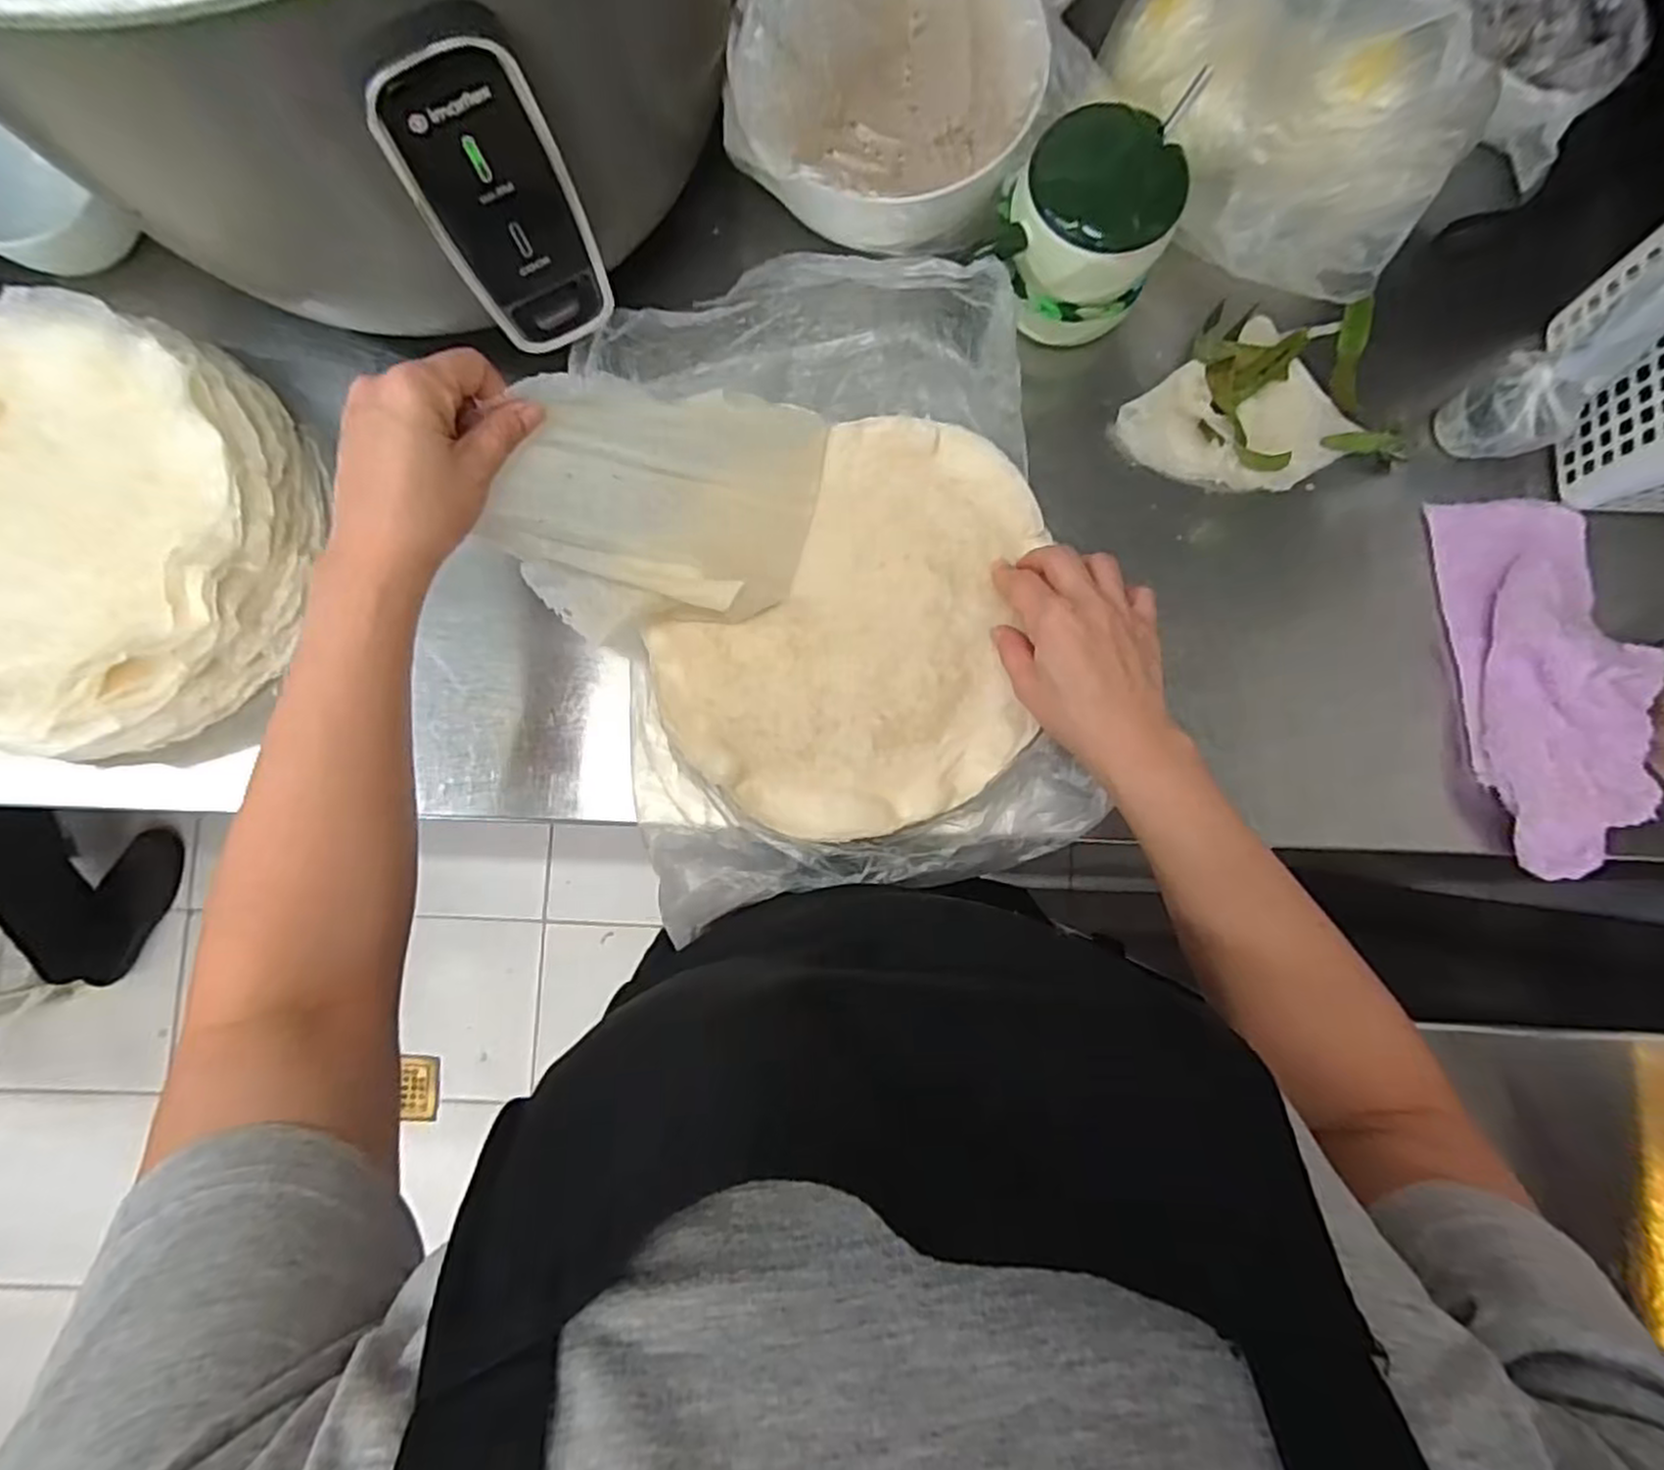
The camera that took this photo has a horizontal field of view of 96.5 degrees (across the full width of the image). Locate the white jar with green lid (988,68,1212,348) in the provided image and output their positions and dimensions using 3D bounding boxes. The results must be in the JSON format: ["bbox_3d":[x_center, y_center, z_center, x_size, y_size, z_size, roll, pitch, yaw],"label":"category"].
[{"bbox_3d":[0.148,-0.304,0.442,0.091,0.090,0.092,0,85,-1],"label":"white jar with green lid"}]

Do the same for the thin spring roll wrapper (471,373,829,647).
[{"bbox_3d":[-0.091,-0.130,0.423,0.181,0.080,0.119,-13,85,-2],"label":"thin spring roll wrapper"}]

